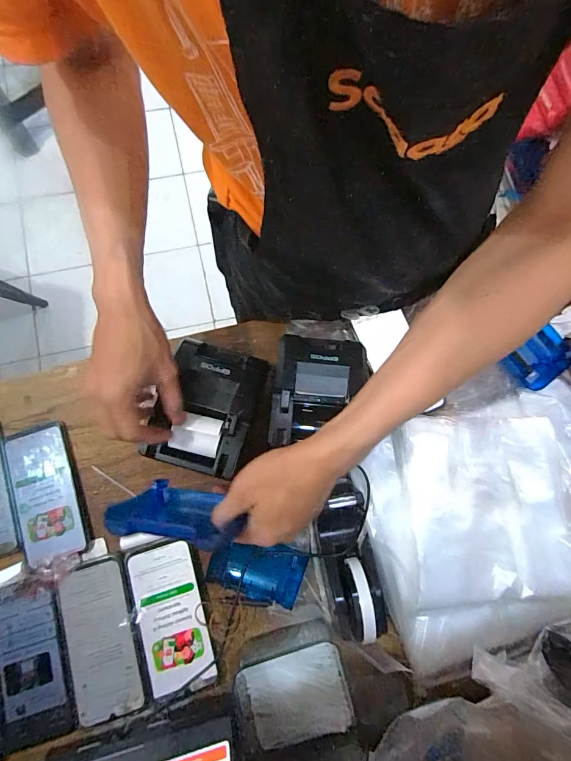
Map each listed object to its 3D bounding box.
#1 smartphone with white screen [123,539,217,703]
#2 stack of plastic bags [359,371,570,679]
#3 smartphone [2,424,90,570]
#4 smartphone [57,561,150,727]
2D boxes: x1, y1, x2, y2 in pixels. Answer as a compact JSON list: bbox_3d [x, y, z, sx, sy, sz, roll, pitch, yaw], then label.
[{"bbox_3d":[-0.135,0.279,0.450,0.080,0.008,0.162,-16,80,-5],"label":"smartphone with white screen"},{"bbox_3d":[0.258,0.159,0.465,0.314,0.039,0.257,-20,81,-6],"label":"stack of plastic bags"},{"bbox_3d":[-0.299,0.138,0.474,0.077,0.016,0.160,-18,81,-6],"label":"smartphone"},{"bbox_3d":[-0.218,0.300,0.441,0.084,0.012,0.166,-14,80,-5],"label":"smartphone"}]

